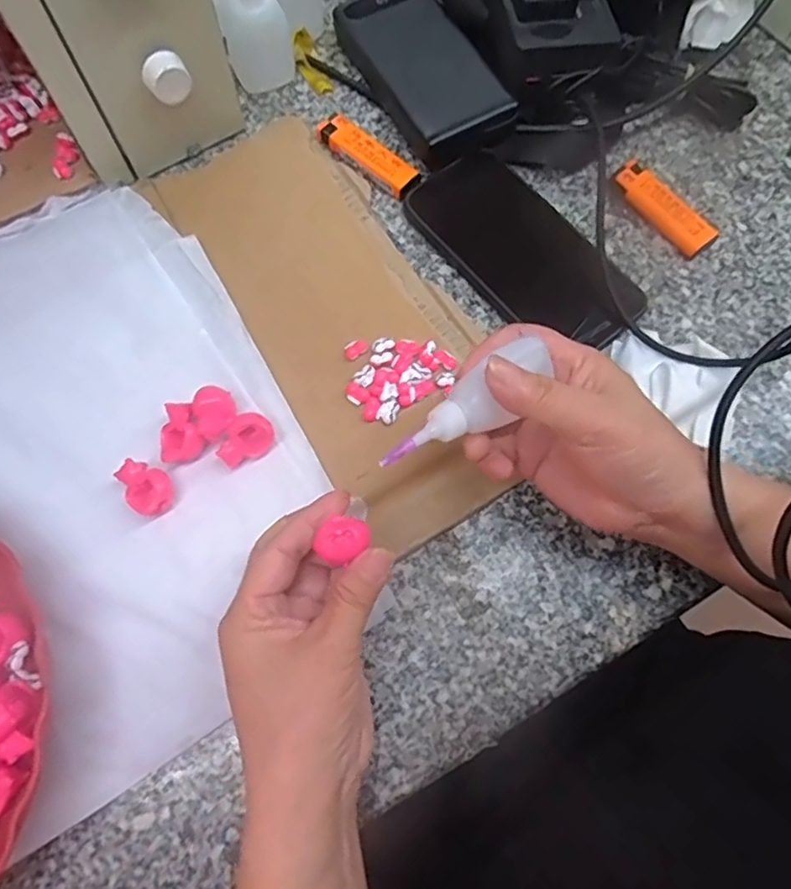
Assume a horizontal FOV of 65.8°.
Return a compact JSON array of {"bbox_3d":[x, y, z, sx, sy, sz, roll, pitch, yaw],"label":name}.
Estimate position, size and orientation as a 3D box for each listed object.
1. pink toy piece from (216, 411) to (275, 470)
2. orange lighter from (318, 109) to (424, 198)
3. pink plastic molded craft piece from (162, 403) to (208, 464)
[{"bbox_3d":[-0.082,-0.001,0.337,0.031,0.021,0.021,-42,78,-14],"label":"pink toy piece"},{"bbox_3d":[-0.019,-0.204,0.430,0.082,0.012,0.023,42,75,11],"label":"orange lighter"},{"bbox_3d":[-0.120,-0.005,0.341,0.024,0.021,0.030,-26,75,-10],"label":"pink plastic molded craft piece"}]

